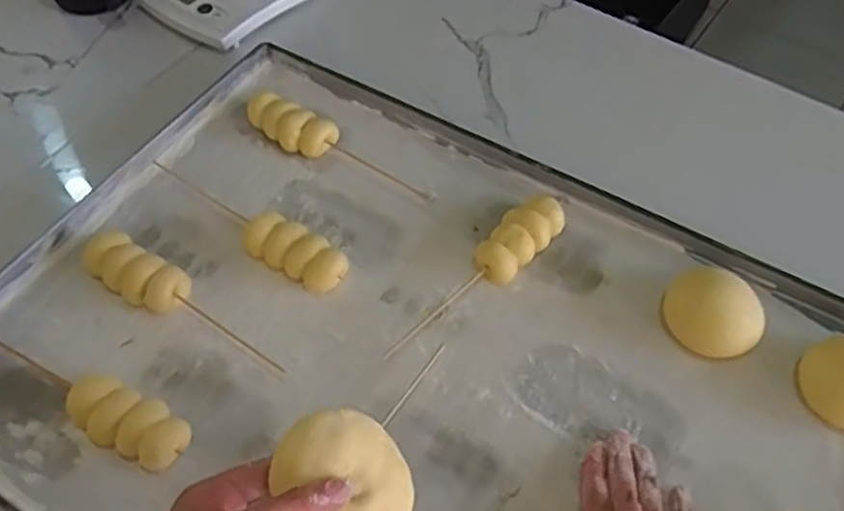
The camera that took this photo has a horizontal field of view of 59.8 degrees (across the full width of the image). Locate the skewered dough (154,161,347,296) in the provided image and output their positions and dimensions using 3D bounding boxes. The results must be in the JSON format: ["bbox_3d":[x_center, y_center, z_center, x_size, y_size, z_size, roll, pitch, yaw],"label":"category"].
[{"bbox_3d":[-0.136,-0.027,0.559,0.185,0.027,0.036,28,60,17],"label":"skewered dough"}]

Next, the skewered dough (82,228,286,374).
[{"bbox_3d":[-0.168,0.031,0.516,0.164,0.027,0.035,26,60,16],"label":"skewered dough"}]

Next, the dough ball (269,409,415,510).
[{"bbox_3d":[-0.038,0.115,0.379,0.058,0.026,0.074,-35,90,-30],"label":"dough ball"}]

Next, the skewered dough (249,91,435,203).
[{"bbox_3d":[-0.070,-0.087,0.600,0.169,0.027,0.035,27,60,17],"label":"skewered dough"}]

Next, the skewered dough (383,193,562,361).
[{"bbox_3d":[0.042,0.014,0.533,0.036,0.026,0.168,38,64,22],"label":"skewered dough"}]

